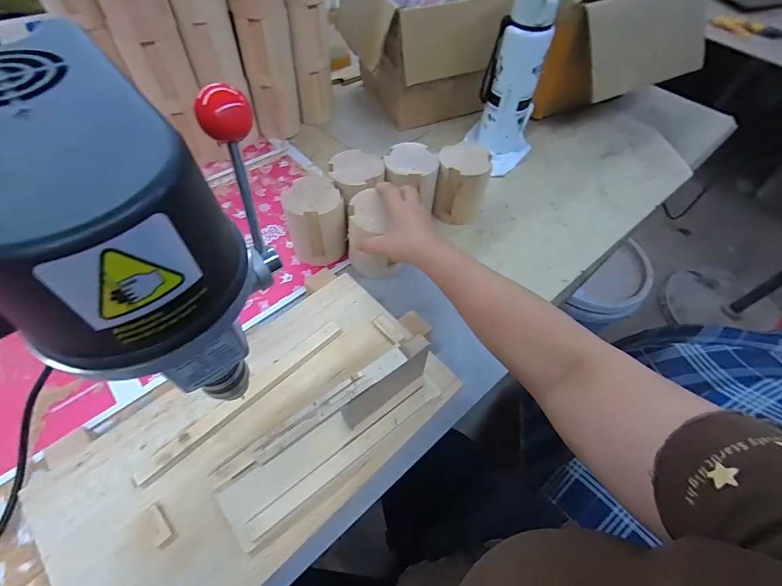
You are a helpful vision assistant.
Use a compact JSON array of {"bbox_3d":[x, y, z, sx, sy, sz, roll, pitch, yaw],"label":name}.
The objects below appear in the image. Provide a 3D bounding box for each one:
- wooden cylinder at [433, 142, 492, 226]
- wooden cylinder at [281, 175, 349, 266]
[{"bbox_3d":[0.106,-0.163,0.572,0.075,0.099,0.065,13,56,5],"label":"wooden cylinder"},{"bbox_3d":[-0.105,-0.096,0.530,0.073,0.103,0.085,-16,59,-14],"label":"wooden cylinder"}]

